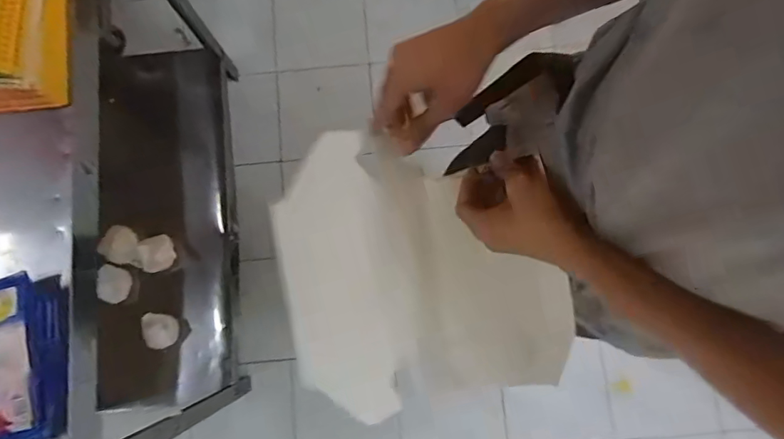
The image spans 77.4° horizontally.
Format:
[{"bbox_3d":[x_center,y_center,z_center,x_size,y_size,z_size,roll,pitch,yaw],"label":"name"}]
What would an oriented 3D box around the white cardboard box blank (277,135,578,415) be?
[{"bbox_3d":[0.019,0.036,0.577,0.302,0.093,0.332,-13,79,-4],"label":"white cardboard box blank"}]

